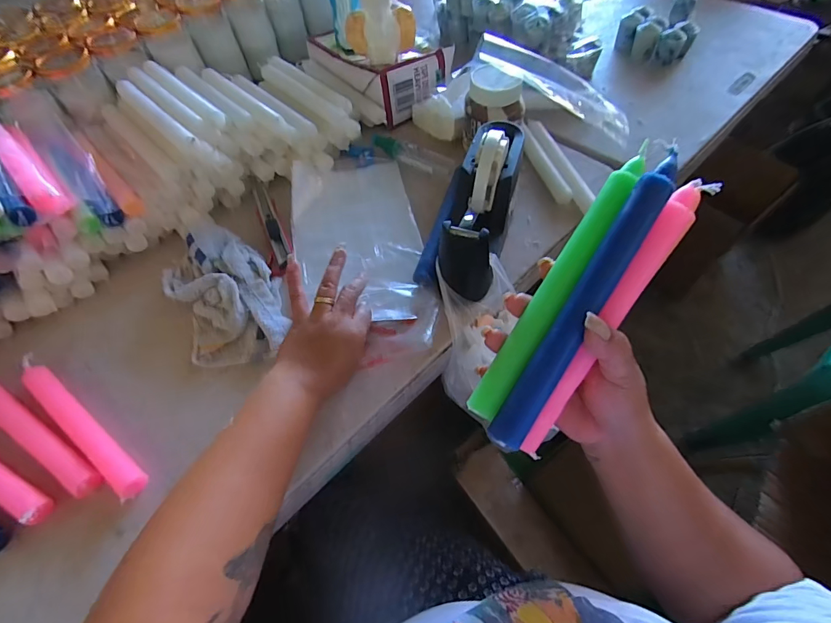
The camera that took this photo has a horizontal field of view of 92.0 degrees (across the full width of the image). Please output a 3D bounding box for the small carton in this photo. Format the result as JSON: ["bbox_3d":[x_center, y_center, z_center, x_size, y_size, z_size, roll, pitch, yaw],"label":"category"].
[{"bbox_3d":[-0.072,-0.404,0.659,0.147,0.068,0.248,-38,63,-19],"label":"small carton"}]

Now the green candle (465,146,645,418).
[{"bbox_3d":[0.098,-0.021,0.273,0.023,0.016,0.209,32,88,22],"label":"green candle"}]

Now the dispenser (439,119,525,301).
[{"bbox_3d":[0.069,-0.121,0.439,0.069,0.127,0.186,12,59,12],"label":"dispenser"}]

